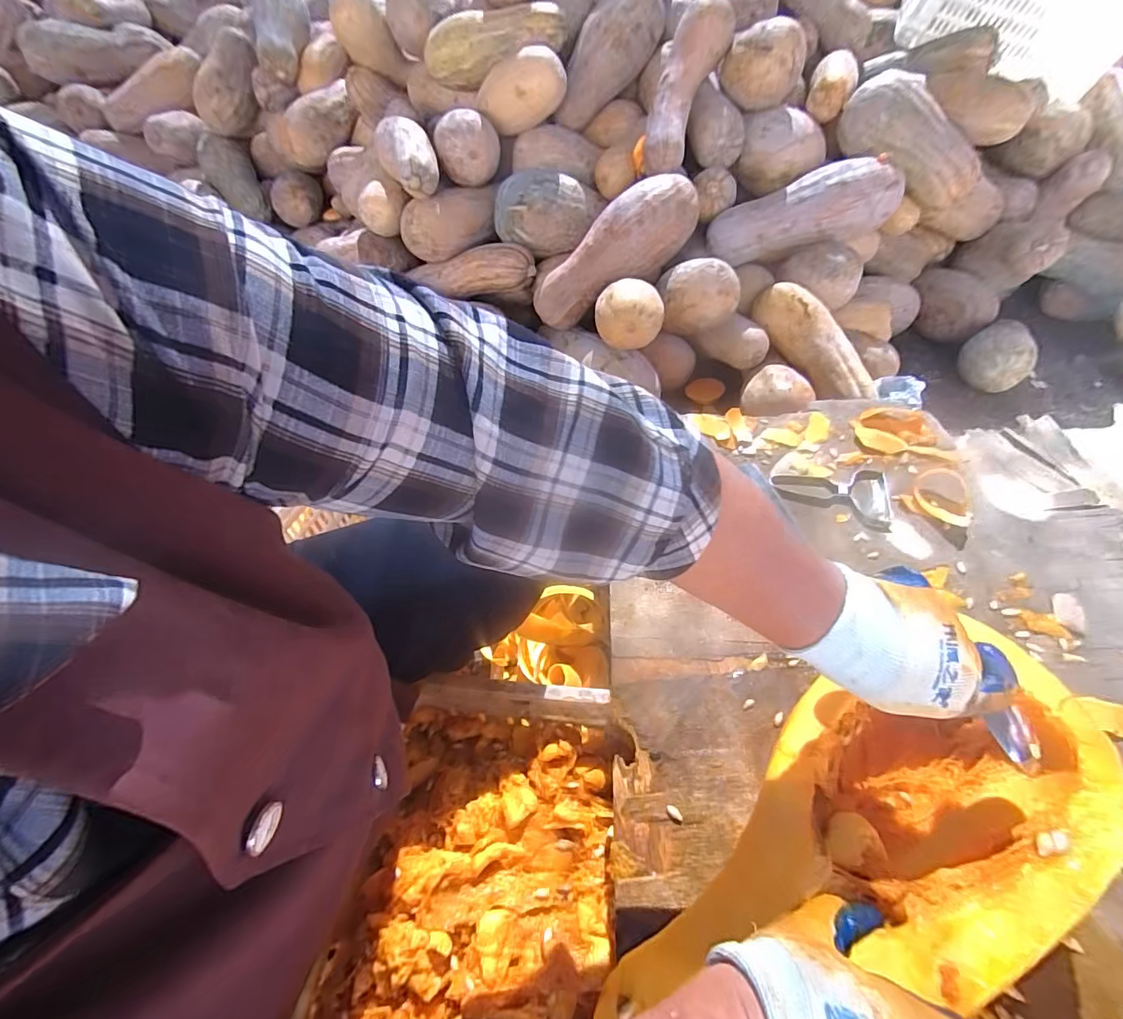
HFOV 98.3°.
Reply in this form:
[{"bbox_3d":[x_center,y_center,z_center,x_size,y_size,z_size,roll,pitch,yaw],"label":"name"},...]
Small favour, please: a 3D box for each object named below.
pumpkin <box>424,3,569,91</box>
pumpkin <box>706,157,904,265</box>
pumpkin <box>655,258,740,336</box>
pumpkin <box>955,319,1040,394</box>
[{"bbox_3d":[-0.163,-1.123,1.176,0.346,0.135,0.108,-6,9,7],"label":"pumpkin"},{"bbox_3d":[0.598,-0.727,1.194,0.446,0.160,0.130,-10,49,-5],"label":"pumpkin"},{"bbox_3d":[0.316,-0.494,1.139,0.182,0.156,0.129,8,50,11],"label":"pumpkin"},{"bbox_3d":[1.117,-0.401,1.236,0.148,0.141,0.143,34,59,29],"label":"pumpkin"}]

